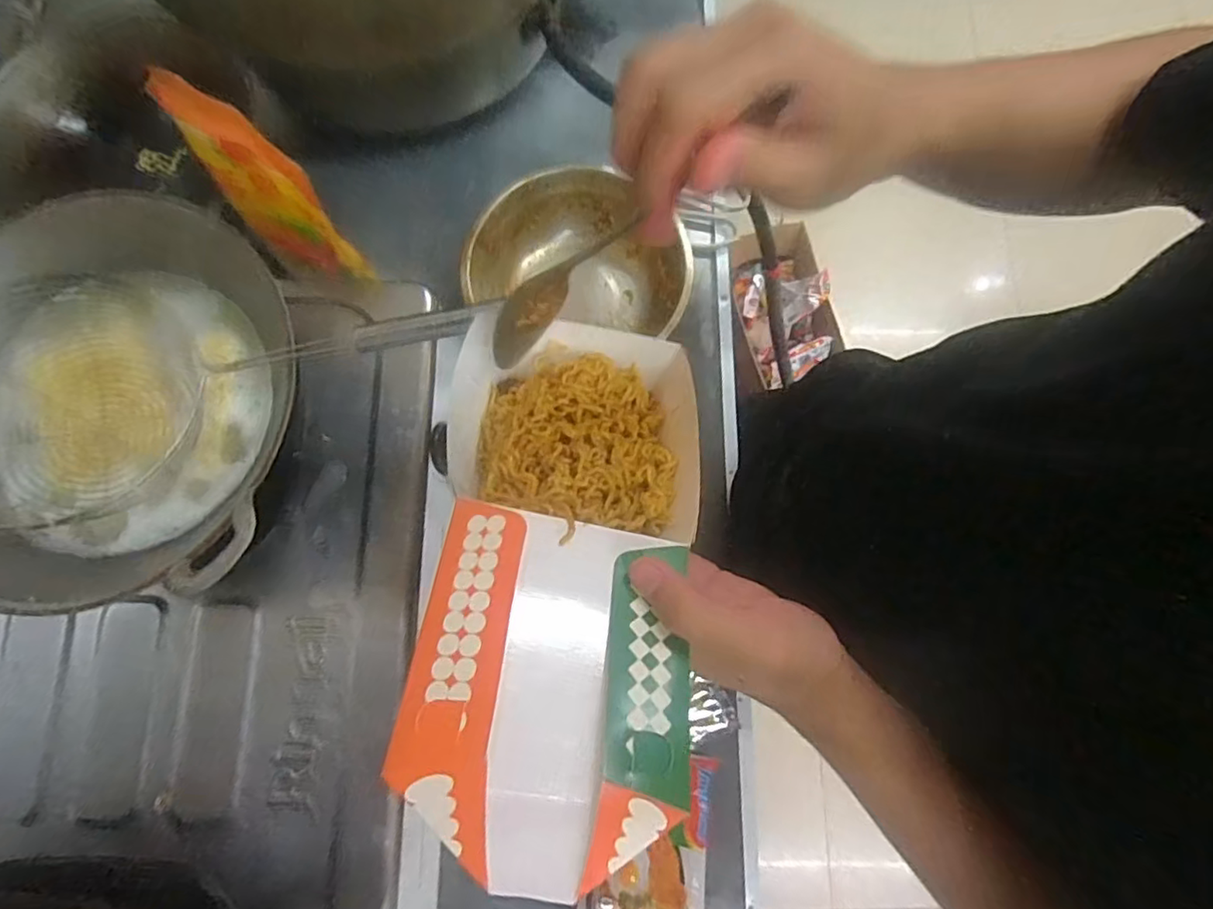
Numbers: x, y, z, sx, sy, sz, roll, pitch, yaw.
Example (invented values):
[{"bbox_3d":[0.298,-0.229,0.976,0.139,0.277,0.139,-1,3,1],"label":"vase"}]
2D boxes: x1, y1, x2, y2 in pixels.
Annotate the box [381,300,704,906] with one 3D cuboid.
[{"bbox_3d":[-0.020,0.036,0.263,0.124,0.047,0.247,3,48,0],"label":"box"}]

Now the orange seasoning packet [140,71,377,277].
[{"bbox_3d":[-0.258,-0.196,0.462,0.123,0.162,0.035,36,79,7],"label":"orange seasoning packet"}]

